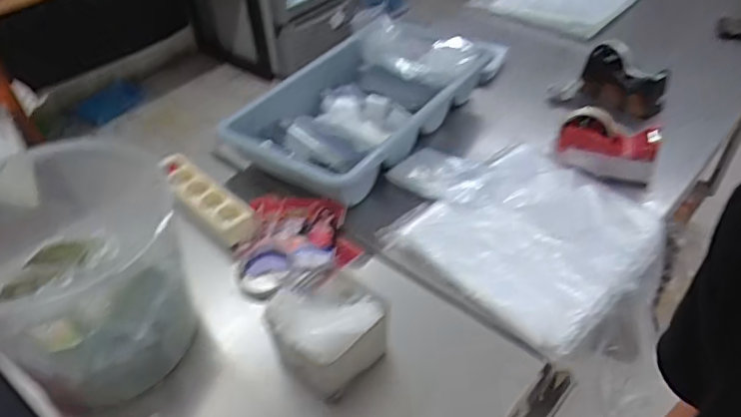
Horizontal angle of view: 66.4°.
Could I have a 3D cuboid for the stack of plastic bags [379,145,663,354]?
[{"bbox_3d":[0.250,0.032,0.847,0.344,0.032,0.294,-33,52,-30],"label":"stack of plastic bags"}]

